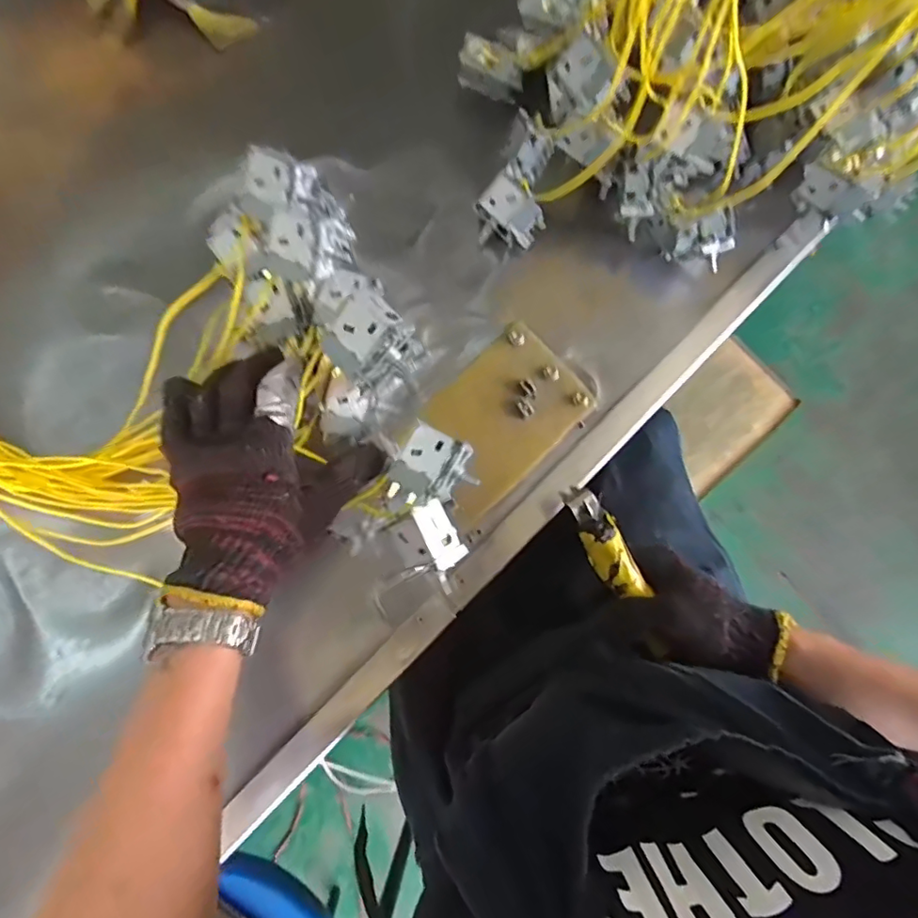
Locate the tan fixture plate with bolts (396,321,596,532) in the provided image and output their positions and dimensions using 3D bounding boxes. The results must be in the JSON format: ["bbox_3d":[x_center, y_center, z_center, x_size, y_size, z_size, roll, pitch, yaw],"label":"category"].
[{"bbox_3d":[0.029,-0.031,0.446,0.153,0.019,0.094,-43,83,-7],"label":"tan fixture plate with bolts"}]

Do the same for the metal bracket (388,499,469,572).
[{"bbox_3d":[-0.019,0.049,0.326,0.035,0.019,0.039,-30,82,-6],"label":"metal bracket"}]

